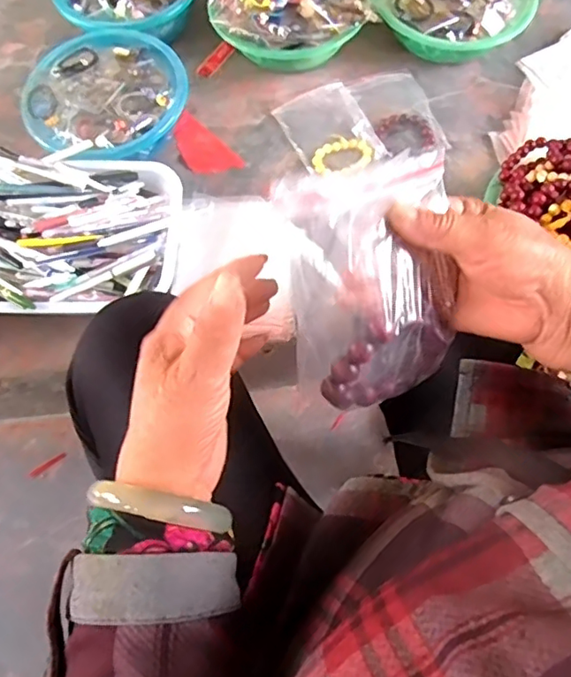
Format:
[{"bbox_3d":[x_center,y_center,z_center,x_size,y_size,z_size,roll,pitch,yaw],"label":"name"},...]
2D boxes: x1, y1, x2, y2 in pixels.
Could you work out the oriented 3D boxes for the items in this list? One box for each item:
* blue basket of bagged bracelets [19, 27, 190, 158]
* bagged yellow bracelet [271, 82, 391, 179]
[{"bbox_3d":[-0.255,-0.333,0.792,0.201,0.082,0.213,-1,67,2],"label":"blue basket of bagged bracelets"},{"bbox_3d":[0.067,-0.297,0.802,0.112,0.019,0.153,-25,69,-9],"label":"bagged yellow bracelet"}]

